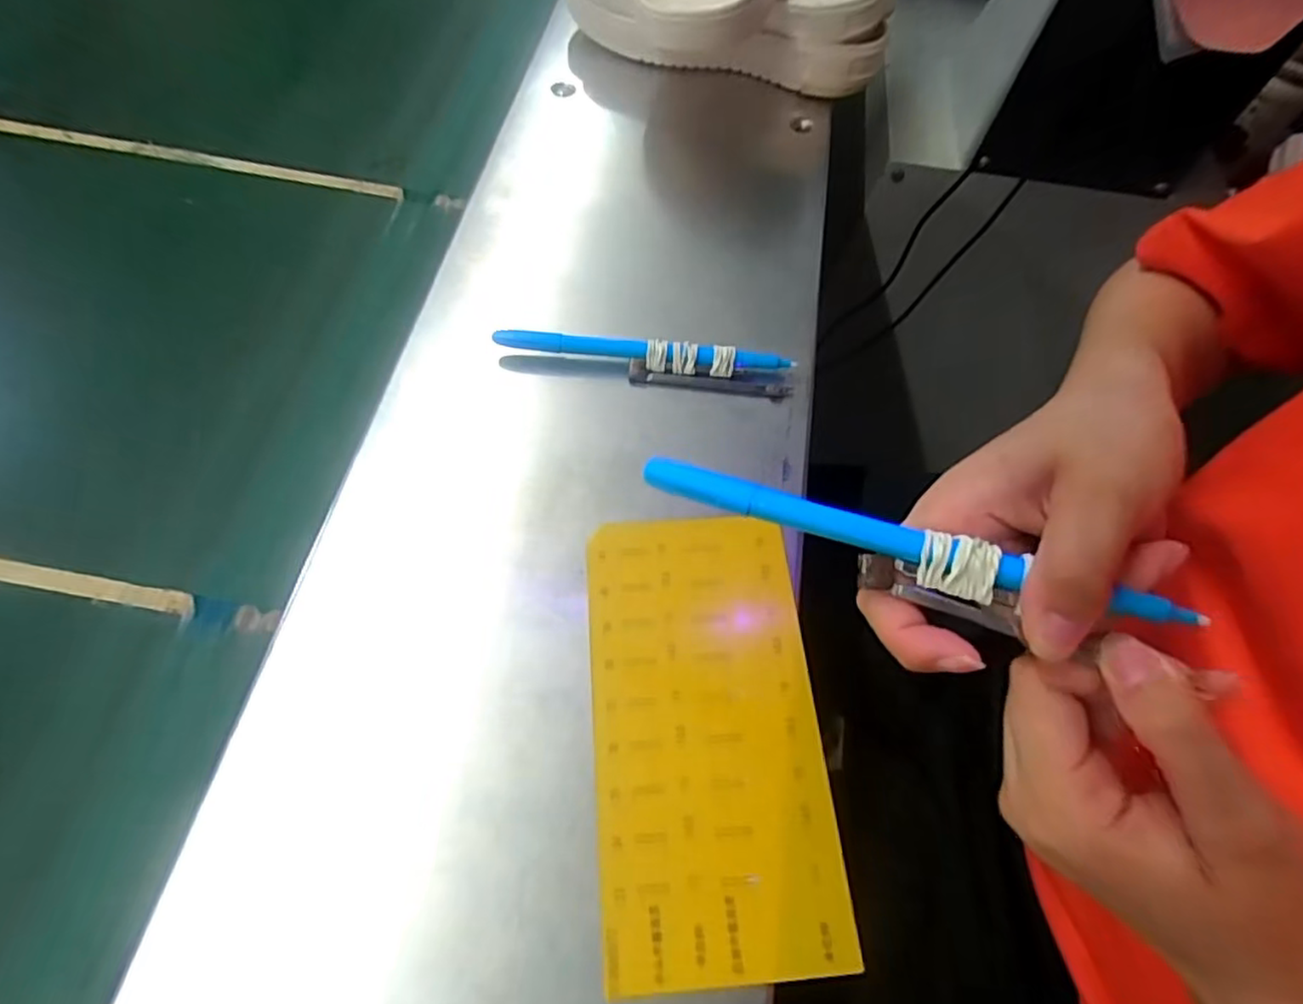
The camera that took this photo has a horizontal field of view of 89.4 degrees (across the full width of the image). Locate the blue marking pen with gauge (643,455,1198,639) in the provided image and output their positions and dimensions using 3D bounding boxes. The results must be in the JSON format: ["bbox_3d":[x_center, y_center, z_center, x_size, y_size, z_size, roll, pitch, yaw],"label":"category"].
[{"bbox_3d":[0.075,0.016,0.208,0.164,0.014,0.019,19,64,14],"label":"blue marking pen with gauge"}]

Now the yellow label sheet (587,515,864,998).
[{"bbox_3d":[0.024,0.095,0.290,0.097,0.004,0.189,-3,62,-4],"label":"yellow label sheet"}]

